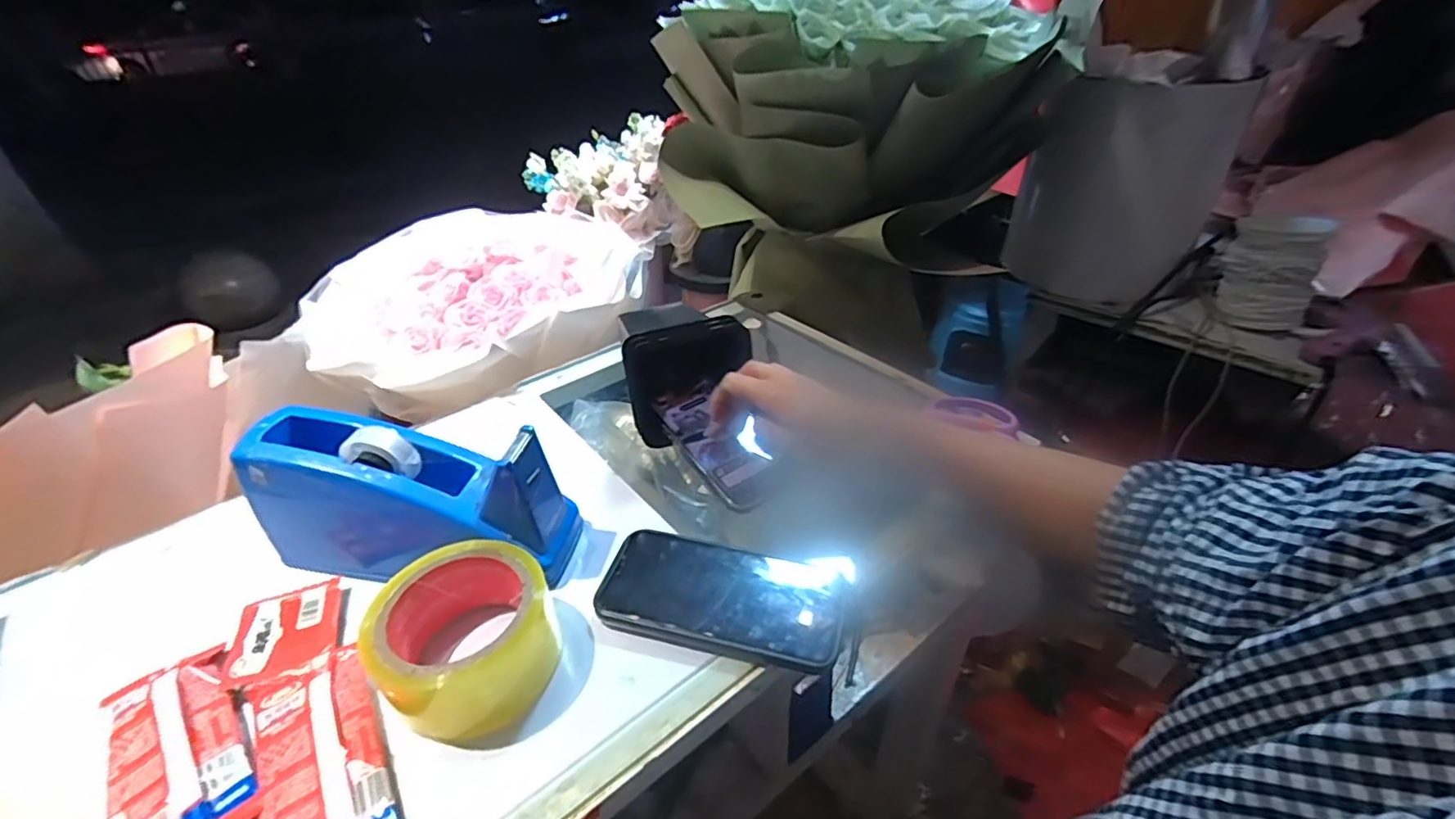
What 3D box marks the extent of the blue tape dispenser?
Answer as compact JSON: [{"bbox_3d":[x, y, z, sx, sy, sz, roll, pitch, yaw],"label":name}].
[{"bbox_3d":[-0.219,0.064,0.436,0.212,0.106,0.064,3,36,7],"label":"blue tape dispenser"}]

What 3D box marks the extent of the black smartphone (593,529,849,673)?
[{"bbox_3d":[-0.003,0.125,0.411,0.157,0.016,0.076,8,37,14],"label":"black smartphone"}]

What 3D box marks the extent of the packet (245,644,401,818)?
[{"bbox_3d":[-0.220,0.192,0.331,0.060,0.018,0.135,-24,42,-27],"label":"packet"}]

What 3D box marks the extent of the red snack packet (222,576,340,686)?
[{"bbox_3d":[-0.288,0.145,0.400,0.059,0.007,0.066,-16,39,-19],"label":"red snack packet"}]

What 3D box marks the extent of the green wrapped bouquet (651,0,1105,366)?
[{"bbox_3d":[0.155,-0.291,0.764,0.390,0.373,0.365,-28,43,-31],"label":"green wrapped bouquet"}]

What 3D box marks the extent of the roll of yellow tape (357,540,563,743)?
[{"bbox_3d":[-0.157,0.137,0.371,0.093,0.056,0.099,-1,36,1],"label":"roll of yellow tape"}]

